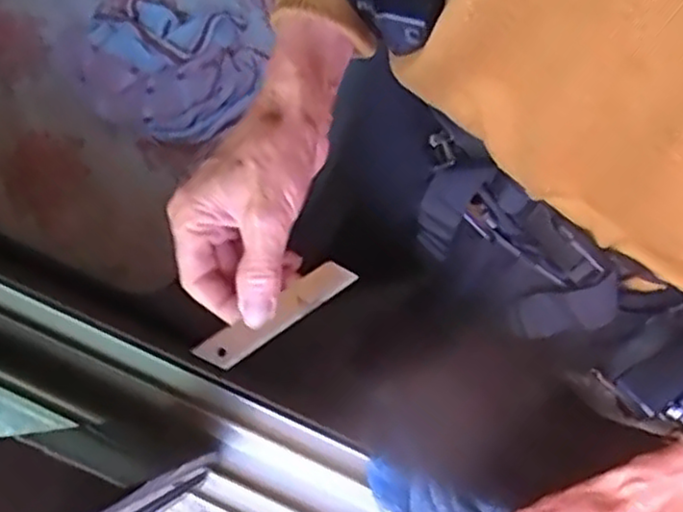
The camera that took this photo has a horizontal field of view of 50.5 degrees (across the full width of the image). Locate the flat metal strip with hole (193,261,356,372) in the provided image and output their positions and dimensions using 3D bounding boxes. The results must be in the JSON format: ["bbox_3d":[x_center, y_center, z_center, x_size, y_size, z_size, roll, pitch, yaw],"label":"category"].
[{"bbox_3d":[-0.035,0.031,0.401,0.099,0.004,0.019,-33,88,-27],"label":"flat metal strip with hole"}]

